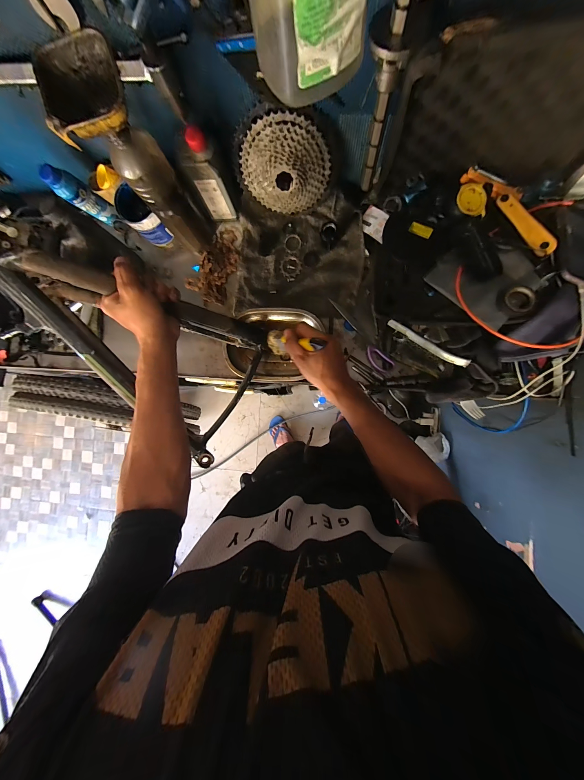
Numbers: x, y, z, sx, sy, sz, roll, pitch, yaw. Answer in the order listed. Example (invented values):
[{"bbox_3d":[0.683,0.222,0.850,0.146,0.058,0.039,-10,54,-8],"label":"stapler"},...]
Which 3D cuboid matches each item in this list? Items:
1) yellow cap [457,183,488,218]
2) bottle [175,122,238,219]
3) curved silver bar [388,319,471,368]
[{"bbox_3d":[0.321,-0.338,0.463,0.050,0.017,0.056,1,89,6],"label":"yellow cap"},{"bbox_3d":[-0.165,-0.400,0.504,0.061,0.172,0.054,-31,86,5],"label":"bottle"},{"bbox_3d":[0.265,-0.089,0.507,0.168,0.011,0.020,31,92,6],"label":"curved silver bar"}]

